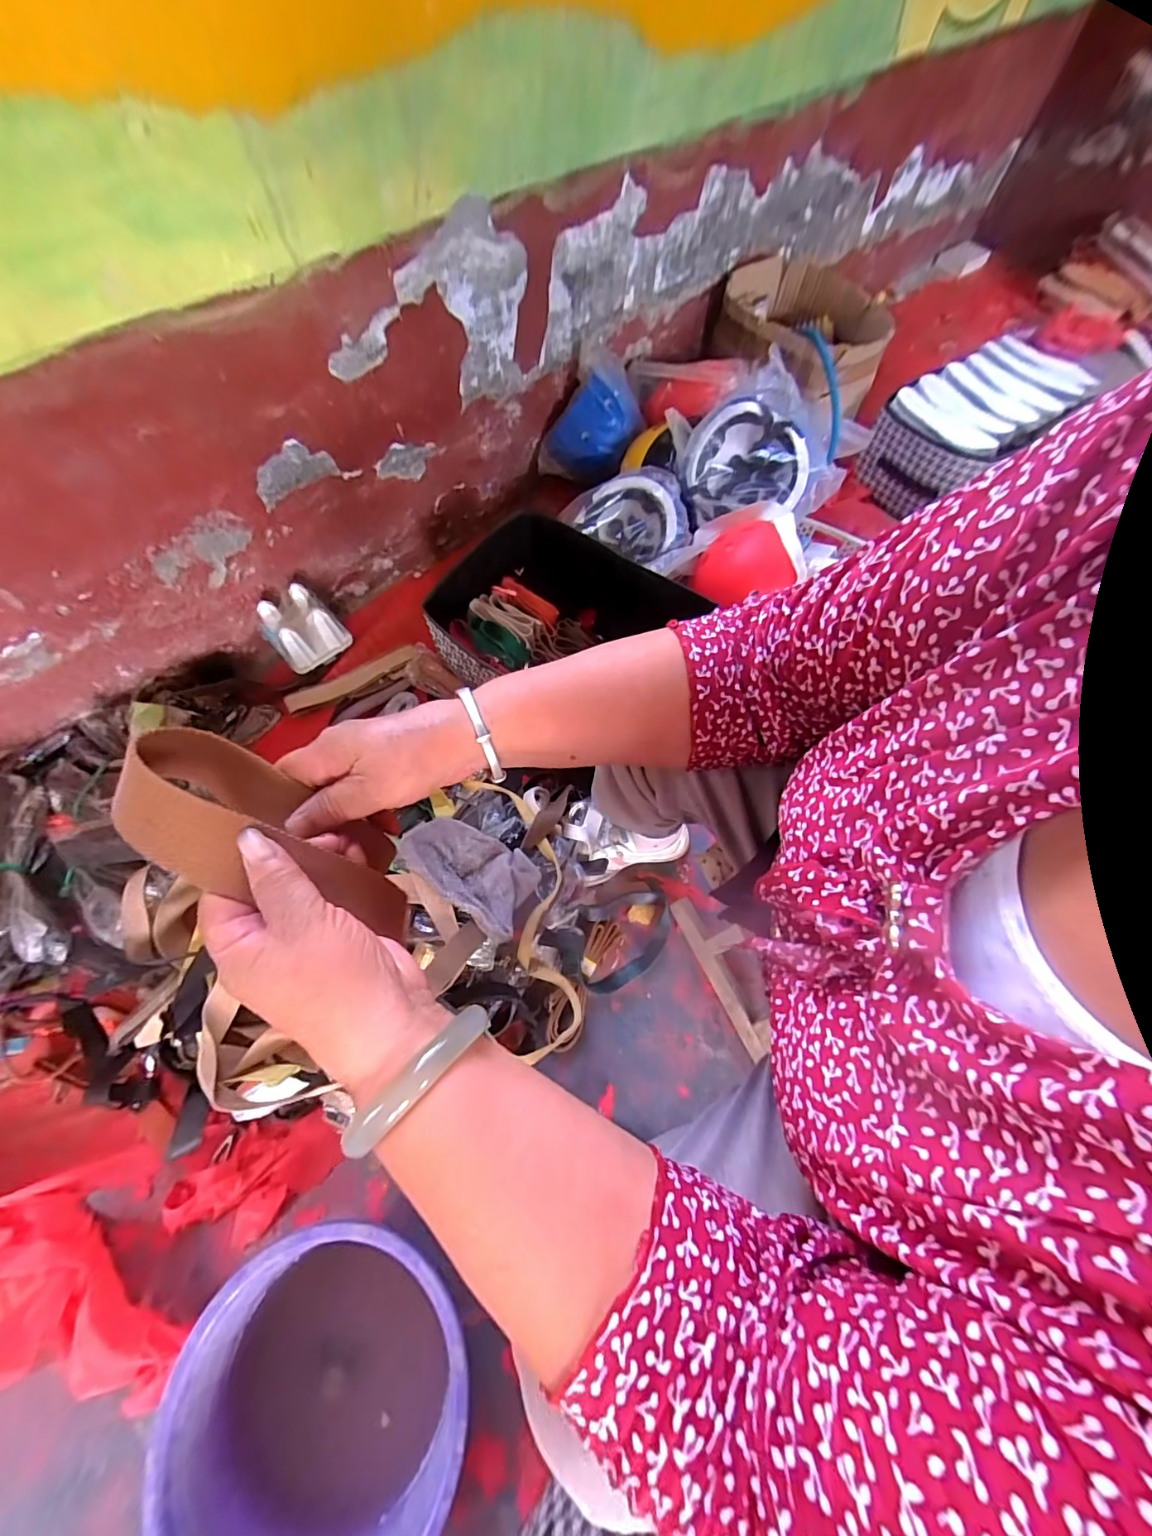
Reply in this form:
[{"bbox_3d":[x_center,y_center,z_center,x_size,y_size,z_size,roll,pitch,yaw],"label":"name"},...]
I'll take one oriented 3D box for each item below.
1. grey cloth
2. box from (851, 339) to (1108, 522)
[{"bbox_3d":[-0.134,0.134,0.642,0.177,0.040,0.103,29,68,12],"label":"grey cloth"},{"bbox_3d":[0.920,-0.772,1.155,0.451,0.198,0.265,-31,69,-14],"label":"box"}]

